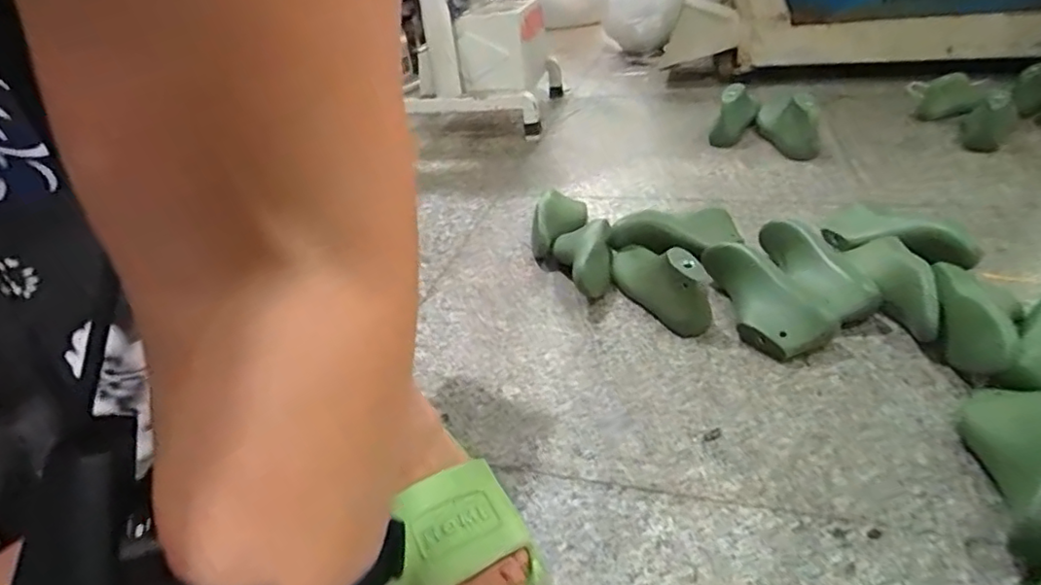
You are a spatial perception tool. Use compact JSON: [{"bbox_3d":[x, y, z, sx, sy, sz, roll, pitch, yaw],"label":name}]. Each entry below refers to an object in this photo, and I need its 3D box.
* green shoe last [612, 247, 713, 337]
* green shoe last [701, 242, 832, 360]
[{"bbox_3d":[0.167,-0.022,0.734,0.050,0.082,0.185,-14,33,-13],"label":"green shoe last"},{"bbox_3d":[0.282,0.003,0.704,0.072,0.056,0.191,-5,32,1],"label":"green shoe last"}]

